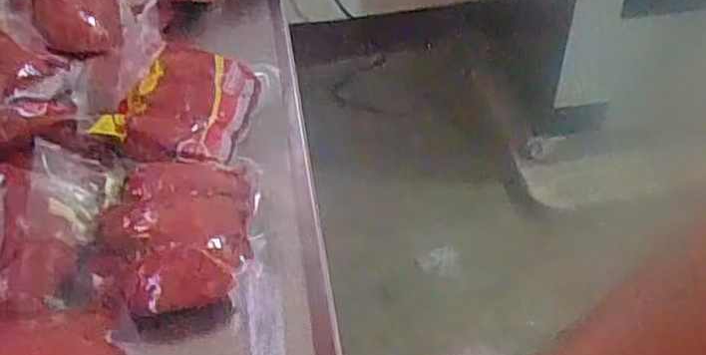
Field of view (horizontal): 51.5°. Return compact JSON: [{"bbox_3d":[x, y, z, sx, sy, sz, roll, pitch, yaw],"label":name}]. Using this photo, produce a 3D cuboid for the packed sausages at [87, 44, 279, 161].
[{"bbox_3d":[-0.128,-0.060,0.564,0.096,0.042,0.130,6,43,7],"label":"packed sausages"}]

